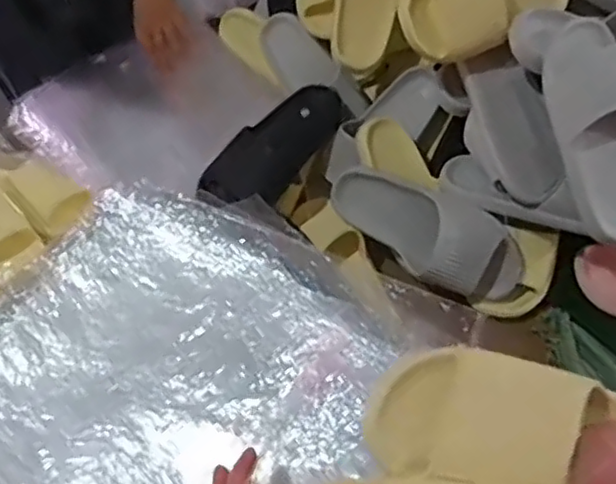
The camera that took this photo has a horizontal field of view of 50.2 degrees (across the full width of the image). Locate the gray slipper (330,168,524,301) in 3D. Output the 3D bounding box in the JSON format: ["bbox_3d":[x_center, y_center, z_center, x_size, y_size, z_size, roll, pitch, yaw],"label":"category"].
[{"bbox_3d":[0.152,-0.013,0.844,0.264,0.074,0.103,29,62,6],"label":"gray slipper"}]

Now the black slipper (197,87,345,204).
[{"bbox_3d":[-0.051,-0.130,0.961,0.101,0.075,0.269,45,65,-4],"label":"black slipper"}]

